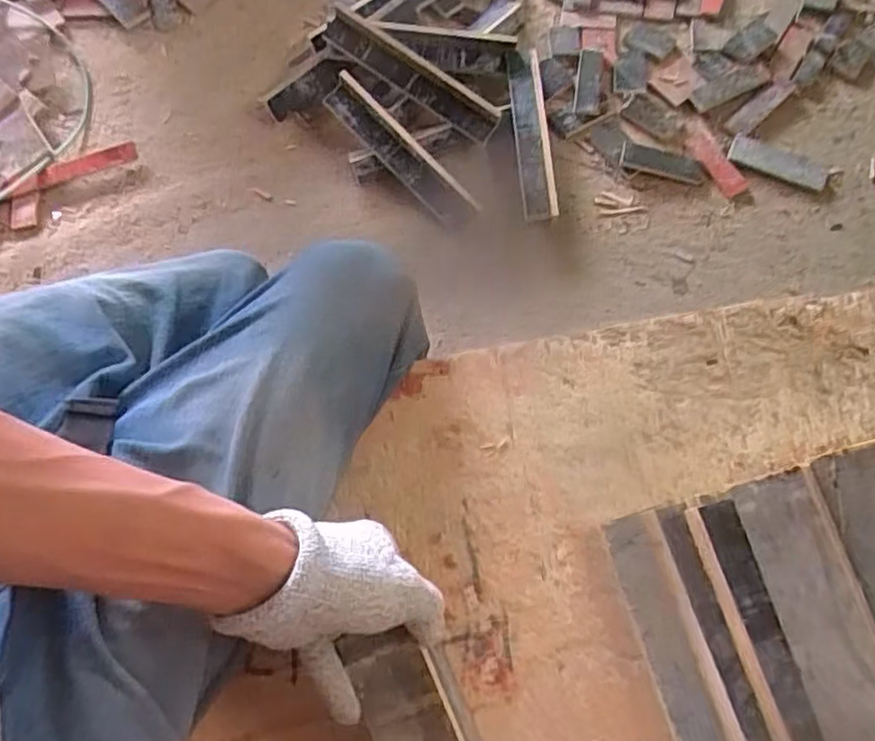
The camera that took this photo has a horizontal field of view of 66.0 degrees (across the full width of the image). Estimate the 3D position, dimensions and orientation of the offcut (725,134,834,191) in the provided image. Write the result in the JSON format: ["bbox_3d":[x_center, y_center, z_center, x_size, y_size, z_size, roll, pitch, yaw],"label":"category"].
[{"bbox_3d":[0.638,-0.390,1.257,0.180,0.008,0.055,23,74,9],"label":"offcut"}]

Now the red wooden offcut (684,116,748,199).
[{"bbox_3d":[0.522,-0.405,1.284,0.053,0.018,0.176,-28,73,-7],"label":"red wooden offcut"}]

